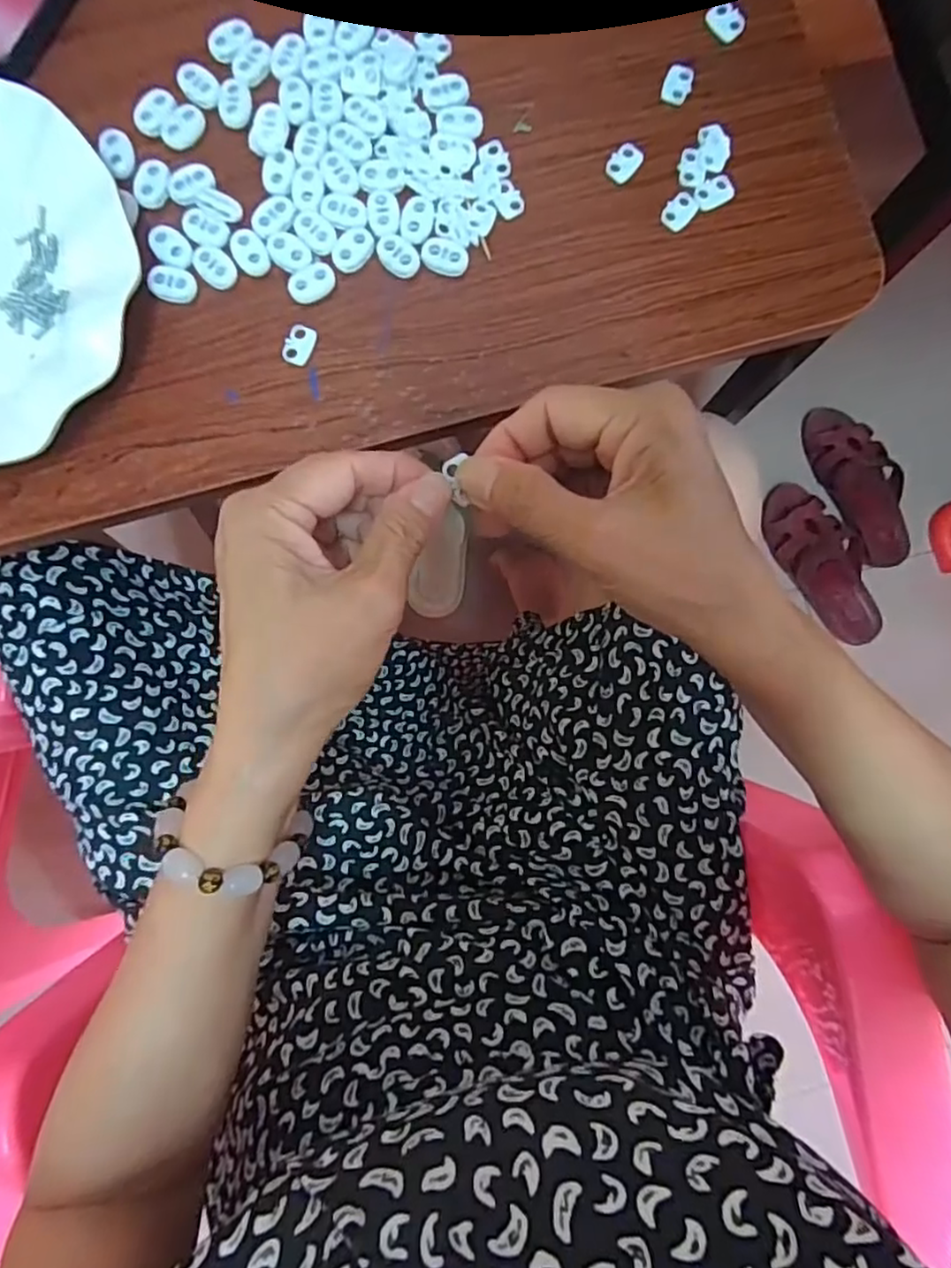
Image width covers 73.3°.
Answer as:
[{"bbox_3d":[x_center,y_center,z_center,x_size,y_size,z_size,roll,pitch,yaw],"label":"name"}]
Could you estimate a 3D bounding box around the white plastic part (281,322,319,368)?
[{"bbox_3d":[-0.084,-0.138,0.306,0.013,0.004,0.019,21,86,0],"label":"white plastic part"}]

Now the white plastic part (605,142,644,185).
[{"bbox_3d":[0.074,-0.232,0.314,0.014,0.004,0.019,41,86,1],"label":"white plastic part"}]

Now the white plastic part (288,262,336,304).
[{"bbox_3d":[-0.078,-0.168,0.307,0.023,0.005,0.014,-26,87,-3],"label":"white plastic part"}]

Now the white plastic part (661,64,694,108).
[{"bbox_3d":[0.100,-0.271,0.316,0.014,0.004,0.020,14,86,-1],"label":"white plastic part"}]

